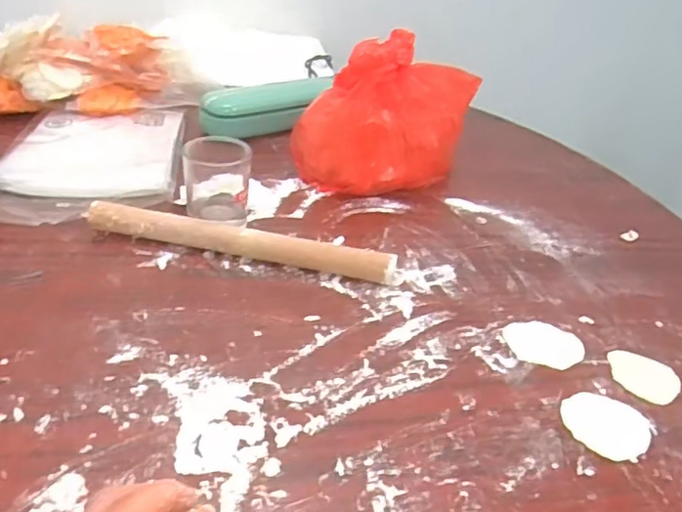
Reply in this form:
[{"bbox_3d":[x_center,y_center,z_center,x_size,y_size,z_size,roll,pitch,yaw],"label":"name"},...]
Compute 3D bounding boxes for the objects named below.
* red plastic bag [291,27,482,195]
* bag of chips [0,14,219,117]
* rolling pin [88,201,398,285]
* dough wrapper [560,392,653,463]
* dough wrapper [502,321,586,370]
[{"bbox_3d":[0.062,-0.185,0.724,0.174,0.155,0.223,17,35,14],"label":"red plastic bag"},{"bbox_3d":[-0.335,-0.257,0.788,0.303,0.086,0.120,-7,37,-21],"label":"bag of chips"},{"bbox_3d":[-0.094,-0.012,0.546,0.288,0.032,0.023,11,34,4],"label":"rolling pin"},{"bbox_3d":[0.196,0.123,0.431,0.060,0.004,0.060,5,34,-4],"label":"dough wrapper"},{"bbox_3d":[0.175,0.076,0.503,0.067,0.004,0.067,15,35,10],"label":"dough wrapper"}]

